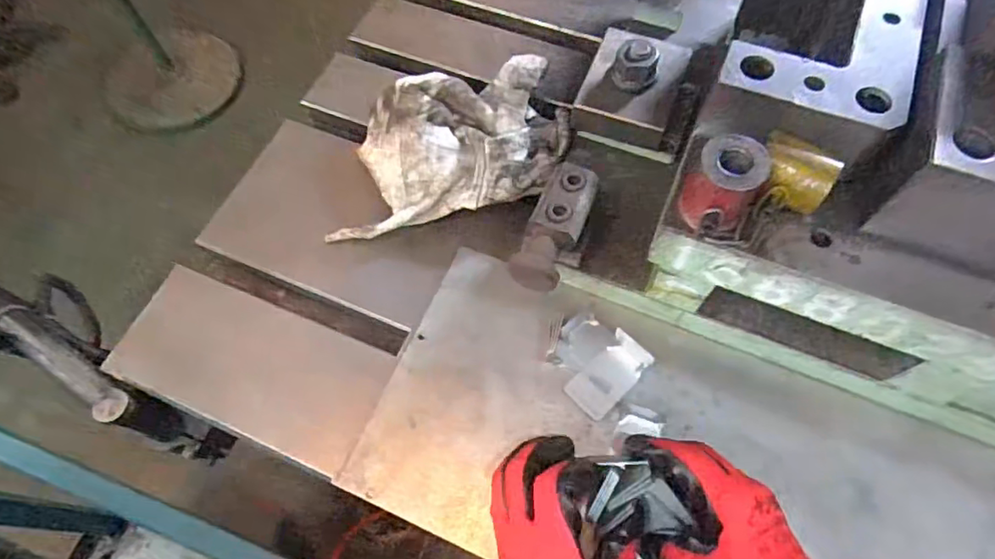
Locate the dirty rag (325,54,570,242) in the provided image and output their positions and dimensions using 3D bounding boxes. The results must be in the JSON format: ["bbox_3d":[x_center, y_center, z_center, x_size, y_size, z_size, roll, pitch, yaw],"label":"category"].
[{"bbox_3d":[-0.048,-0.128,0.524,0.222,0.052,0.153,-12,64,-5],"label":"dirty rag"}]

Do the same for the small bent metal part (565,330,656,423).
[{"bbox_3d":[0.086,0.073,0.443,0.063,0.020,0.035,-41,70,-18],"label":"small bent metal part"}]

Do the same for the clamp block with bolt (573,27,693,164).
[{"bbox_3d":[0.118,-0.165,0.495,0.085,0.070,0.087,17,65,9],"label":"clamp block with bolt"}]

